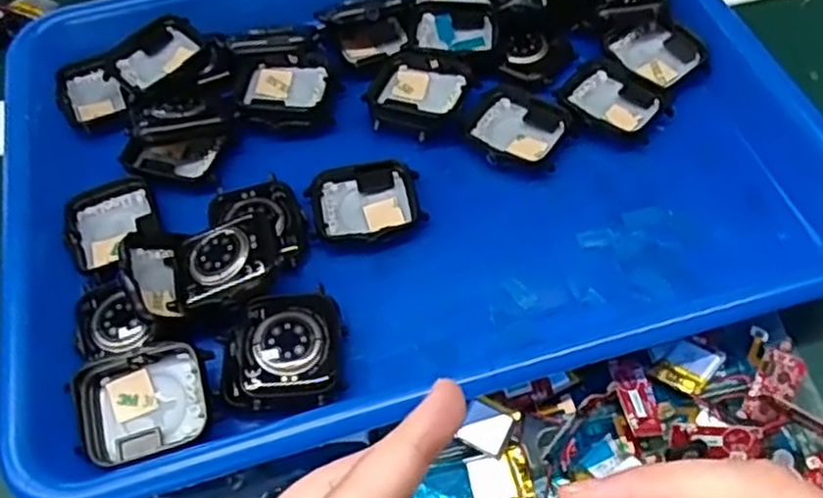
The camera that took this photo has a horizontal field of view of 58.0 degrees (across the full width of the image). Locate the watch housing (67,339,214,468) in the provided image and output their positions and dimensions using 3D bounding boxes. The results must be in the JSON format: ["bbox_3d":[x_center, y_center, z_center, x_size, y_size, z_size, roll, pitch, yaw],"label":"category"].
[{"bbox_3d":[-0.091,0.052,0.253,0.044,0.012,0.035,-12,56,-5],"label":"watch housing"}]

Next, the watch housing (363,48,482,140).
[{"bbox_3d":[0.004,-0.071,0.335,0.046,0.013,0.040,11,57,10],"label":"watch housing"}]

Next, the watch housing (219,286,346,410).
[{"bbox_3d":[-0.047,0.037,0.266,0.042,0.016,0.042,-1,56,2],"label":"watch housing"}]

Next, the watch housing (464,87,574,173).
[{"bbox_3d":[0.046,-0.053,0.328,0.043,0.005,0.040,27,61,20],"label":"watch housing"}]

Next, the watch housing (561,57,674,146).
[{"bbox_3d":[0.091,-0.067,0.334,0.039,0.007,0.045,-40,63,-22],"label":"watch housing"}]

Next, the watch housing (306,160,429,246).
[{"bbox_3d":[-0.019,-0.020,0.311,0.045,0.008,0.035,-15,56,-7],"label":"watch housing"}]

